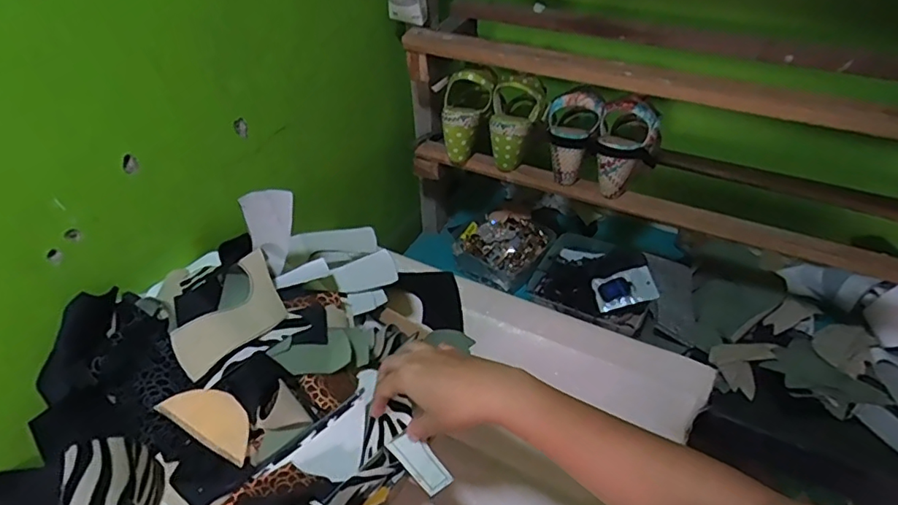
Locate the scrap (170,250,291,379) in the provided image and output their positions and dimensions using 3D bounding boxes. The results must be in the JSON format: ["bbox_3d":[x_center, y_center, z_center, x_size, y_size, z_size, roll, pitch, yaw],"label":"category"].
[{"bbox_3d":[-0.228,0.062,0.560,0.123,0.014,0.082,-37,71,-26],"label":"scrap"}]

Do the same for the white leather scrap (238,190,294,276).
[{"bbox_3d":[-0.194,-0.024,0.600,0.050,0.100,0.016,-1,42,-2],"label":"white leather scrap"}]

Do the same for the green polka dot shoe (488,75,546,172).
[{"bbox_3d":[0.092,-0.204,0.841,0.079,0.151,0.056,20,14,20],"label":"green polka dot shoe"}]

